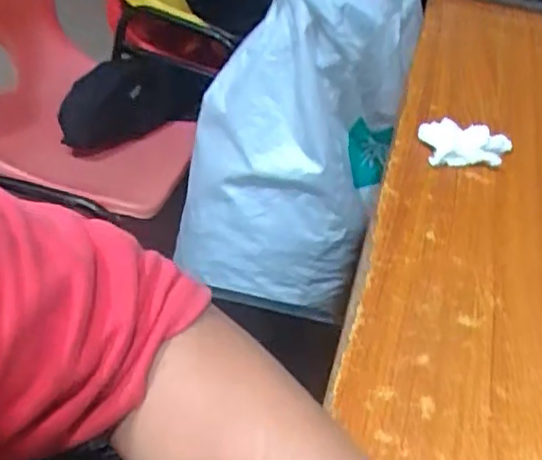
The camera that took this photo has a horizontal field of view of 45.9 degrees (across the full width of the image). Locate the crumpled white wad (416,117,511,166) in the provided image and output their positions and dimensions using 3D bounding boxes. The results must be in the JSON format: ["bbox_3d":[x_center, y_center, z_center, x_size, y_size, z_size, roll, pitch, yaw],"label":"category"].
[{"bbox_3d":[0.165,-0.073,0.541,0.076,0.018,0.053,1,42,-7],"label":"crumpled white wad"}]

